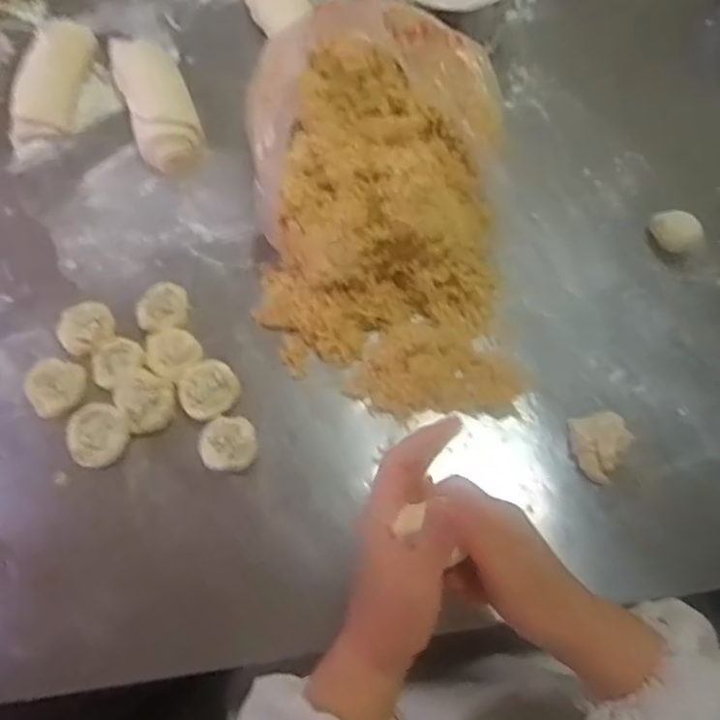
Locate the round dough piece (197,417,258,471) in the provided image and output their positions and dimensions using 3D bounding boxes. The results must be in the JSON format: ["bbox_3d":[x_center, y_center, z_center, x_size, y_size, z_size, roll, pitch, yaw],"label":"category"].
[{"bbox_3d":[-0.115,0.075,0.550,0.049,0.022,0.048,-1,66,2],"label":"round dough piece"}]

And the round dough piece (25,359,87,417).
[{"bbox_3d":[-0.277,0.024,0.574,0.047,0.022,0.056,-18,67,-6],"label":"round dough piece"}]

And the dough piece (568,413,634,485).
[{"bbox_3d":[0.207,0.075,0.535,0.043,0.028,0.054,-4,66,0],"label":"dough piece"}]

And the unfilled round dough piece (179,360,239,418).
[{"bbox_3d":[-0.137,0.028,0.571,0.052,0.023,0.054,-1,66,2],"label":"unfilled round dough piece"}]

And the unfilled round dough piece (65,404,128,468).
[{"bbox_3d":[-0.231,0.066,0.553,0.049,0.023,0.051,-1,66,2],"label":"unfilled round dough piece"}]

